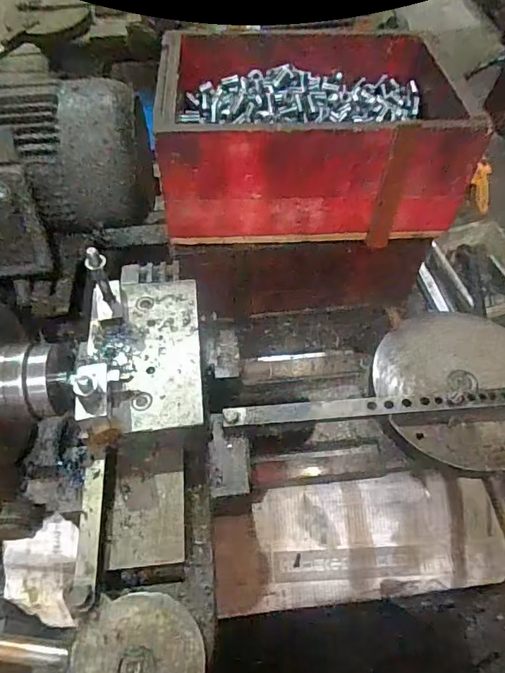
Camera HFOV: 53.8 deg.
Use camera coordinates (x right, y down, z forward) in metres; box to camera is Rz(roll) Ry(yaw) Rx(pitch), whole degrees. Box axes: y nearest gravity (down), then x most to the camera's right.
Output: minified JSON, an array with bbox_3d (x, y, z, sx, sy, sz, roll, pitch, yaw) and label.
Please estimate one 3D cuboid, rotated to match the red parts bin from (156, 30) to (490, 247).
[{"bbox_3d":[0.072,-0.259,0.636,0.349,0.149,0.250,-3,53,1],"label":"red parts bin"}]

